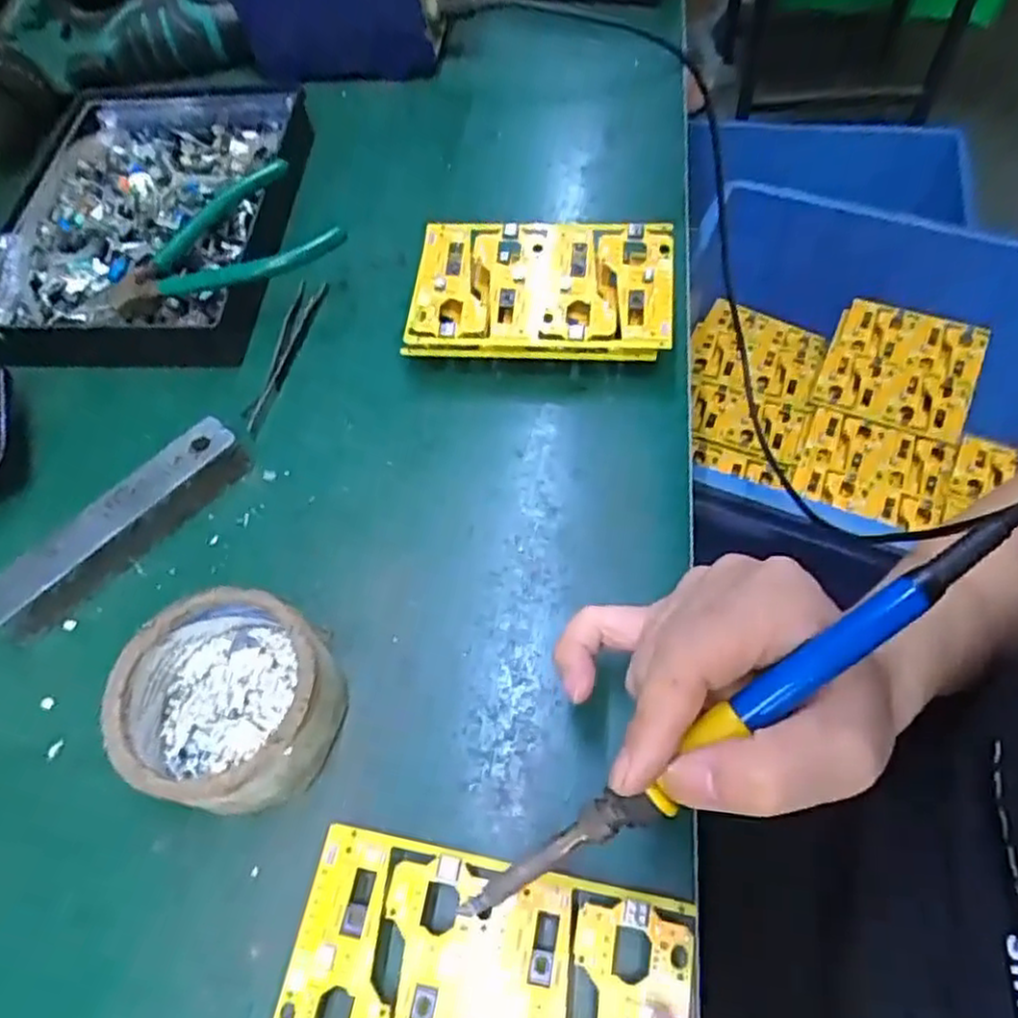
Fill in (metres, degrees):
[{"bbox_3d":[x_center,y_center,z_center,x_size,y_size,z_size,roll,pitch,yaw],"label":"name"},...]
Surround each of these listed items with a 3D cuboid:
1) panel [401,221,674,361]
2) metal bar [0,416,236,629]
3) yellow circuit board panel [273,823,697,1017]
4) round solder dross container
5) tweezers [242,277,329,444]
[{"bbox_3d":[0.017,-0.123,0.407,0.144,0.018,0.082,4,74,9],"label":"panel"},{"bbox_3d":[-0.197,0.008,0.367,0.024,0.029,0.138,39,70,23],"label":"metal bar"},{"bbox_3d":[-0.009,0.167,0.252,0.138,0.005,0.079,8,61,9],"label":"yellow circuit board panel"},{"bbox_3d":[-0.118,0.081,0.306,0.084,0.045,0.084,-2,60,3],"label":"round solder dross container"},{"bbox_3d":[-0.134,-0.095,0.432,0.023,0.013,0.116,10,61,10],"label":"tweezers"}]

